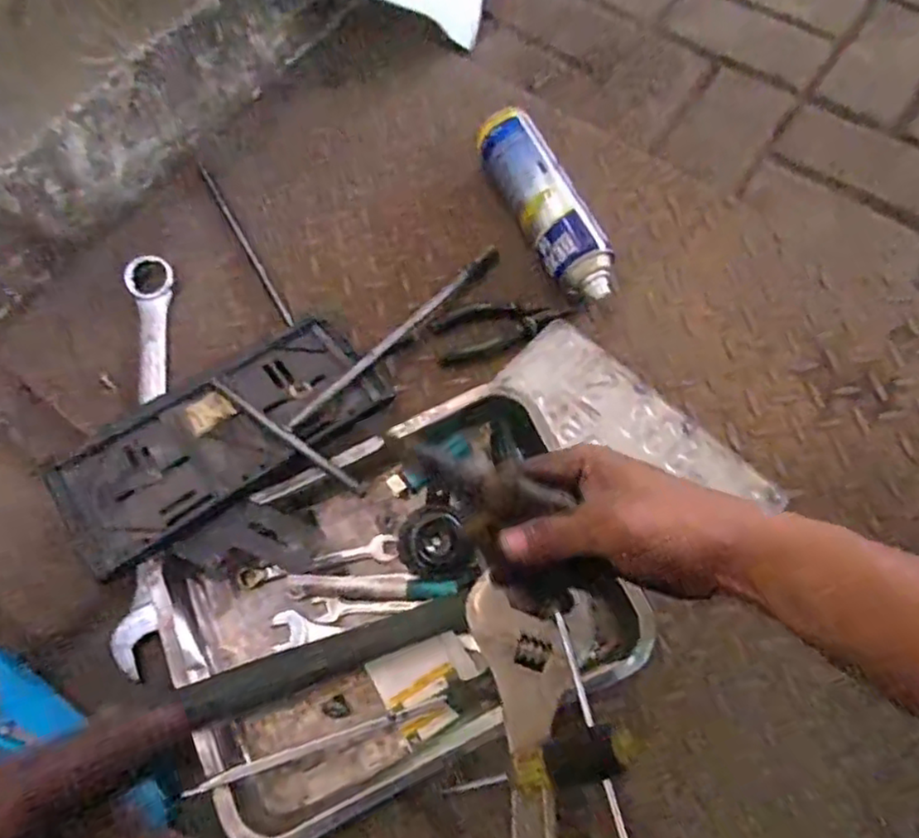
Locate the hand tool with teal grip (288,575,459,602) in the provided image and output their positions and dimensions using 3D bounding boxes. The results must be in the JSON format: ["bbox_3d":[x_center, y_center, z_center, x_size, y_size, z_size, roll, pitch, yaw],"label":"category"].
[{"bbox_3d":[-0.074,0.142,0.554,0.140,0.025,0.019,1,67,0],"label":"hand tool with teal grip"}]

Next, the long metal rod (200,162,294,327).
[{"bbox_3d":[-0.228,-0.189,0.696,0.009,0.005,0.236,-28,70,-12],"label":"long metal rod"}]

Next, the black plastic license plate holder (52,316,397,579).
[{"bbox_3d":[-0.213,0.006,0.585,0.278,0.019,0.147,-32,61,-17],"label":"black plastic license plate holder"}]

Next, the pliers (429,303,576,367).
[{"bbox_3d":[0.040,-0.098,0.654,0.136,0.014,0.060,-22,69,-9],"label":"pliers"}]

